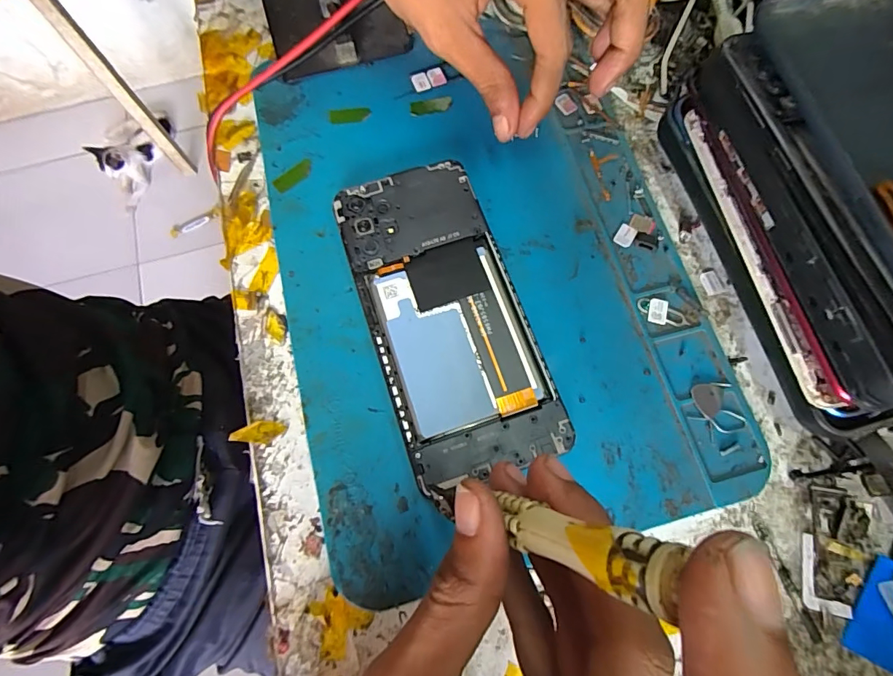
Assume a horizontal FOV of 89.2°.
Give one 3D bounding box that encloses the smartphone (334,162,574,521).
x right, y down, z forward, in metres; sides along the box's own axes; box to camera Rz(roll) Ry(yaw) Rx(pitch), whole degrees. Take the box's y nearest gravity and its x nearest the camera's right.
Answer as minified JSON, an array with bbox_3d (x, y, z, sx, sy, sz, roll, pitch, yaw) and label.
[{"bbox_3d":[-0.001,-0.012,0.218,0.069,0.010,0.155,-18,73,-6],"label":"smartphone"}]

